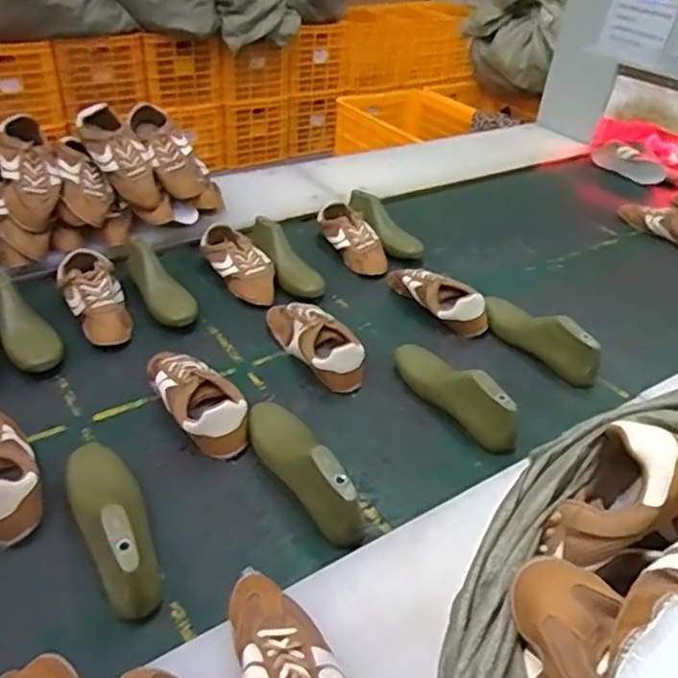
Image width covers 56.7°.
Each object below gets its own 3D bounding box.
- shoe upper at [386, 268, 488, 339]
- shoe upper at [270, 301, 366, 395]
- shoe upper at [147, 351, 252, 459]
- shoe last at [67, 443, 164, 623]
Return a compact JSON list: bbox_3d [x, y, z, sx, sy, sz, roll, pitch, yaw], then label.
[{"bbox_3d":[0.177,-0.087,1.246,0.073,0.082,0.249,-29,48,-35],"label":"shoe upper"},{"bbox_3d":[-0.039,-0.005,1.106,0.090,0.074,0.240,-20,44,-28],"label":"shoe upper"},{"bbox_3d":[-0.212,0.086,0.948,0.094,0.080,0.214,-21,44,-29],"label":"shoe upper"},{"bbox_3d":[-0.279,0.210,0.757,0.072,0.099,0.263,-16,42,-24],"label":"shoe last"}]

